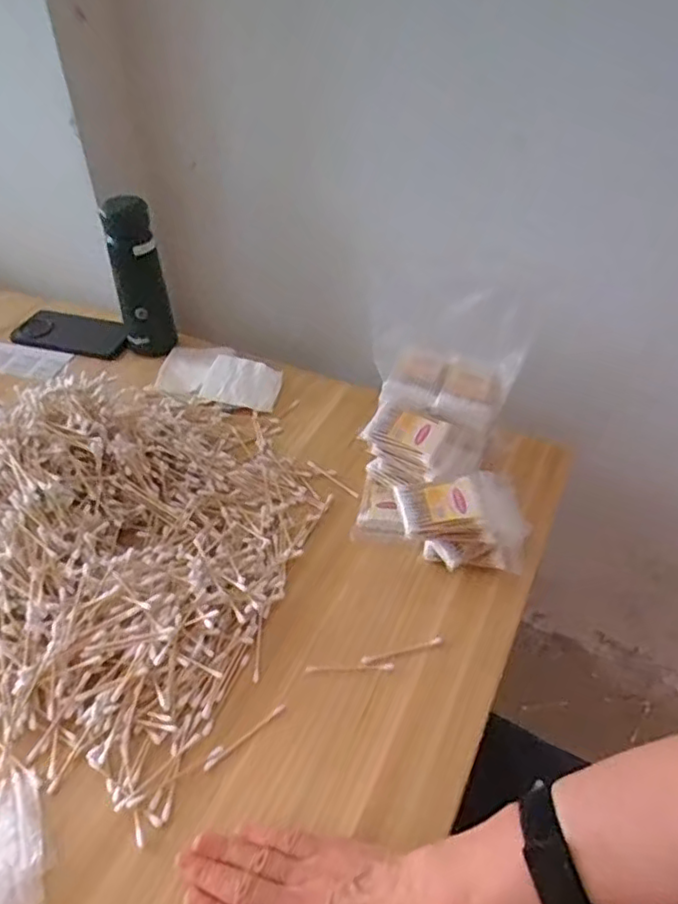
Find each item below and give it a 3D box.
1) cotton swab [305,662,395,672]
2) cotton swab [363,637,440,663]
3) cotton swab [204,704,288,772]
[{"bbox_3d":[0.009,0.169,0.499,0.069,0.004,0.008,-2,44,-2],"label":"cotton swab"},{"bbox_3d":[0.050,0.157,0.507,0.067,0.004,0.006,-11,45,-12],"label":"cotton swab"},{"bbox_3d":[-0.067,0.204,0.457,0.068,0.004,0.005,-30,51,-28],"label":"cotton swab"}]

